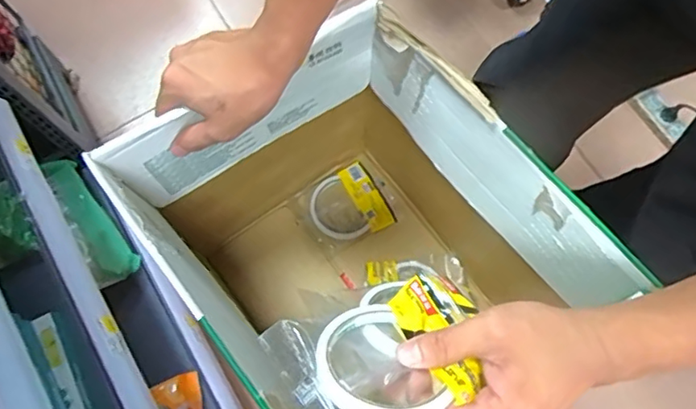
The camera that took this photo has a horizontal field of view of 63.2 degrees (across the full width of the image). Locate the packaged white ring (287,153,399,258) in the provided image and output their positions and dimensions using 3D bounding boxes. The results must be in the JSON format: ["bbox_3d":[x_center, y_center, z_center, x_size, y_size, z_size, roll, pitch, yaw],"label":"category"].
[{"bbox_3d":[-0.004,0.001,0.787,0.131,0.024,0.108,-30,73,-10],"label":"packaged white ring"}]

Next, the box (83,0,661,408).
[{"bbox_3d":[0.012,0.054,0.597,0.297,0.366,0.335,-36,74,-12],"label":"box"}]

